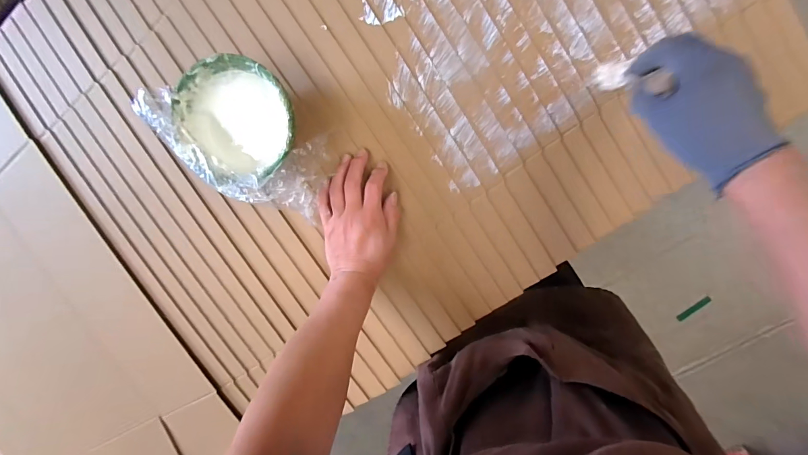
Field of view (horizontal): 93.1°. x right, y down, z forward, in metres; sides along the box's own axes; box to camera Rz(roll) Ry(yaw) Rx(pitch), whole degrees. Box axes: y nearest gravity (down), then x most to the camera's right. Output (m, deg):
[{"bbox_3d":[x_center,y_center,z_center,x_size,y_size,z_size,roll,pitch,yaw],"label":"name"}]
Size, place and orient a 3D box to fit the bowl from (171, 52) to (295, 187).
[{"bbox_3d":[-0.176,-0.117,0.435,0.124,0.084,0.135,-37,96,10],"label":"bowl"}]

